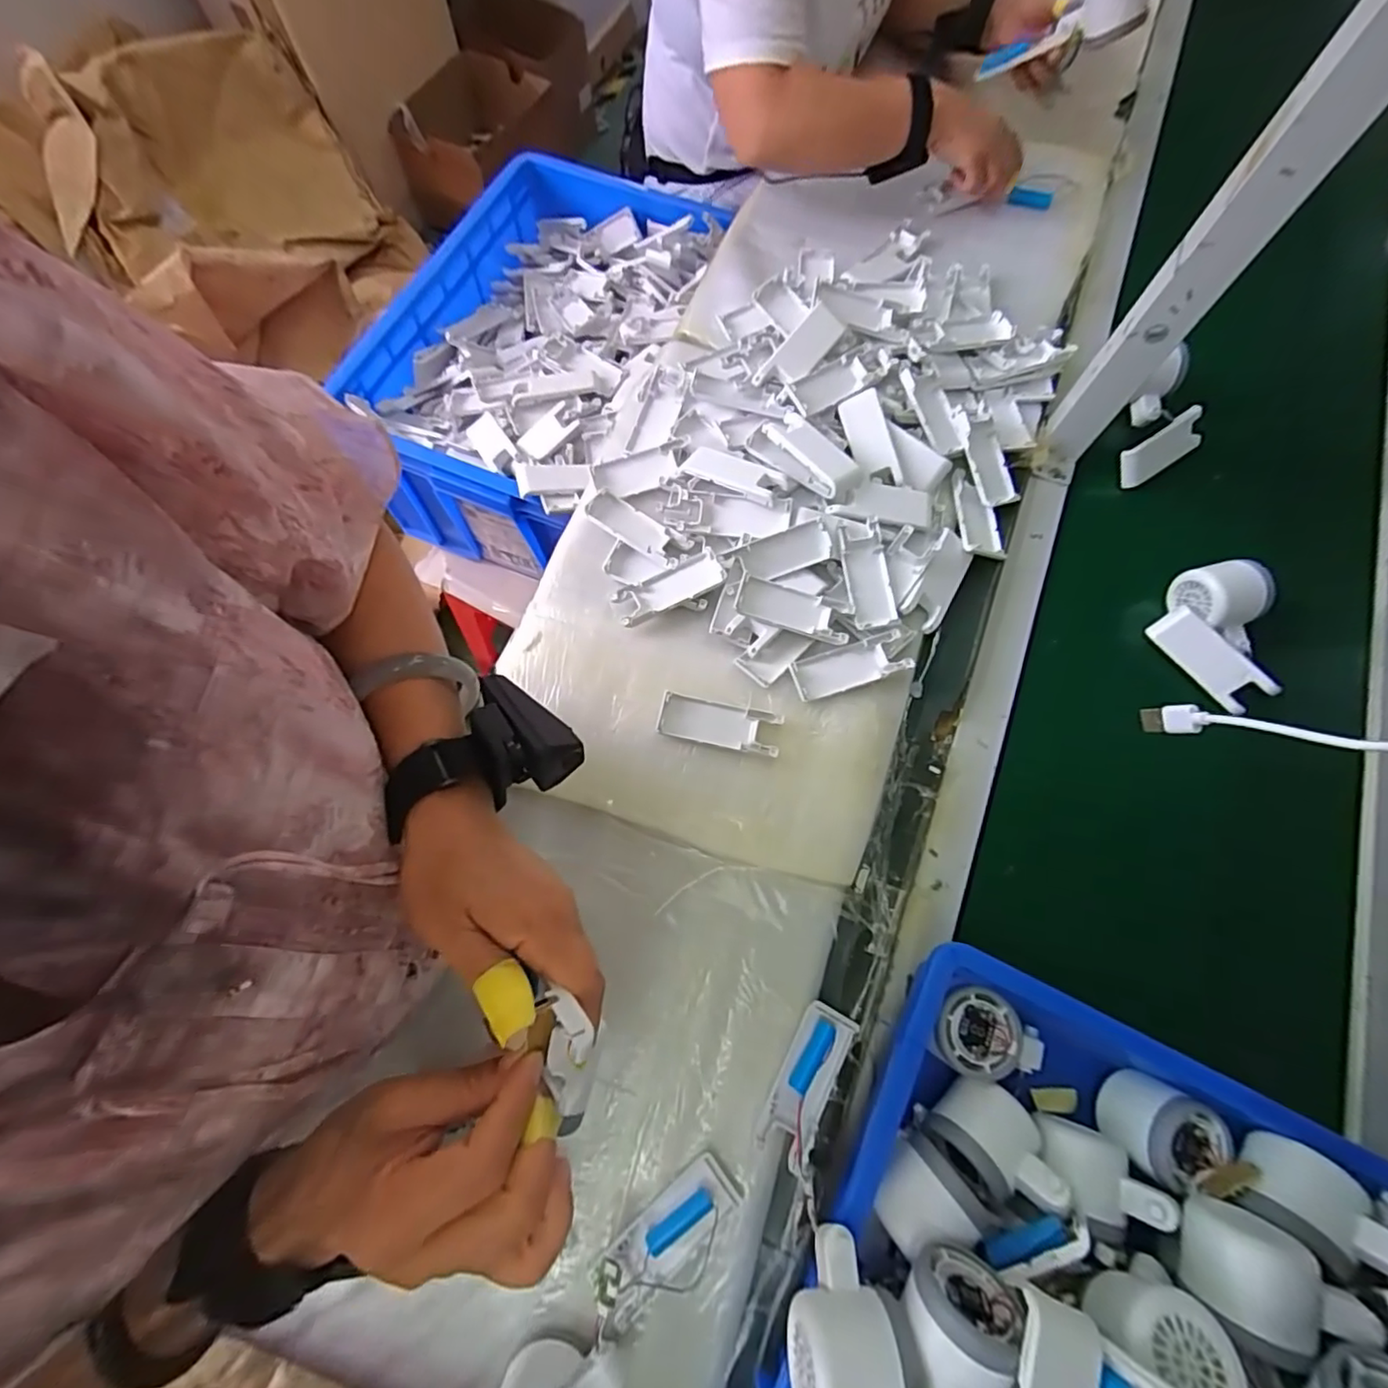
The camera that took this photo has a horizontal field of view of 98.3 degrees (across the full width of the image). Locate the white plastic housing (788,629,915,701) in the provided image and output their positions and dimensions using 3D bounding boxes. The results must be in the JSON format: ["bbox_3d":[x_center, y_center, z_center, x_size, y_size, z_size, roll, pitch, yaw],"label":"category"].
[{"bbox_3d":[0.138,-0.025,0.537,0.103,0.014,0.040,-16,75,-4],"label":"white plastic housing"}]

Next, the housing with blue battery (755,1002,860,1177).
[{"bbox_3d":[0.083,0.283,0.438,0.041,0.013,0.102,27,77,7],"label":"housing with blue battery"}]

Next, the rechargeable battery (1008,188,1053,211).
[{"bbox_3d":[0.416,-0.612,0.742,0.052,0.012,0.017,19,76,5],"label":"rechargeable battery"}]

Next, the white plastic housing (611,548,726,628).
[{"bbox_3d":[-0.023,-0.099,0.556,0.102,0.014,0.038,-25,76,-6],"label":"white plastic housing"}]

